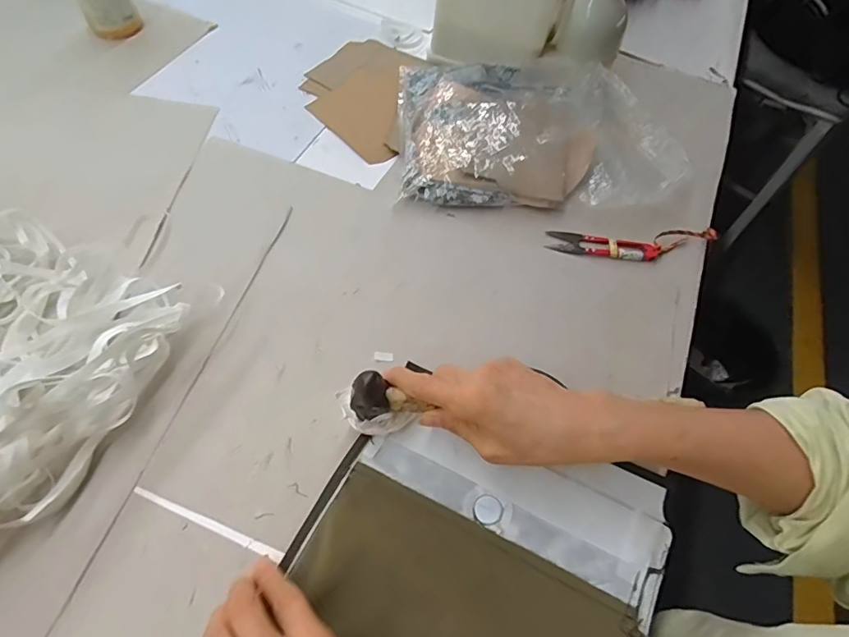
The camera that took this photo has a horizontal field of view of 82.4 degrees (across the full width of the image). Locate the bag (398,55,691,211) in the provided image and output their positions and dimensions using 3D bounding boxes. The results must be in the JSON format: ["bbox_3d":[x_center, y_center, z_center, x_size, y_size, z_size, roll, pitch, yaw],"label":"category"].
[{"bbox_3d":[0.137,-0.237,0.584,0.318,0.041,0.235,2,57,-4],"label":"bag"}]

